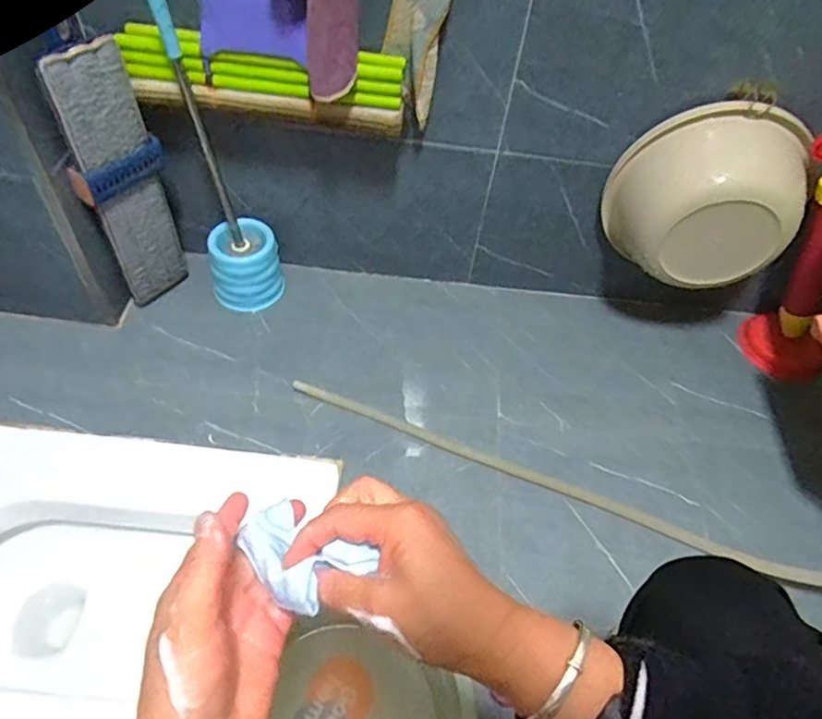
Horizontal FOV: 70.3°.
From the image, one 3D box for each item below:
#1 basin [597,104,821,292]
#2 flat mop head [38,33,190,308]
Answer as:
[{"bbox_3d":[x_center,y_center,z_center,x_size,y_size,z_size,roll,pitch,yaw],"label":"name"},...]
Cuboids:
[{"bbox_3d":[0.421,-0.228,0.848,0.253,0.226,0.105,13,52,4],"label":"basin"},{"bbox_3d":[-0.415,-0.243,0.866,0.024,0.419,0.124,33,56,19],"label":"flat mop head"}]

